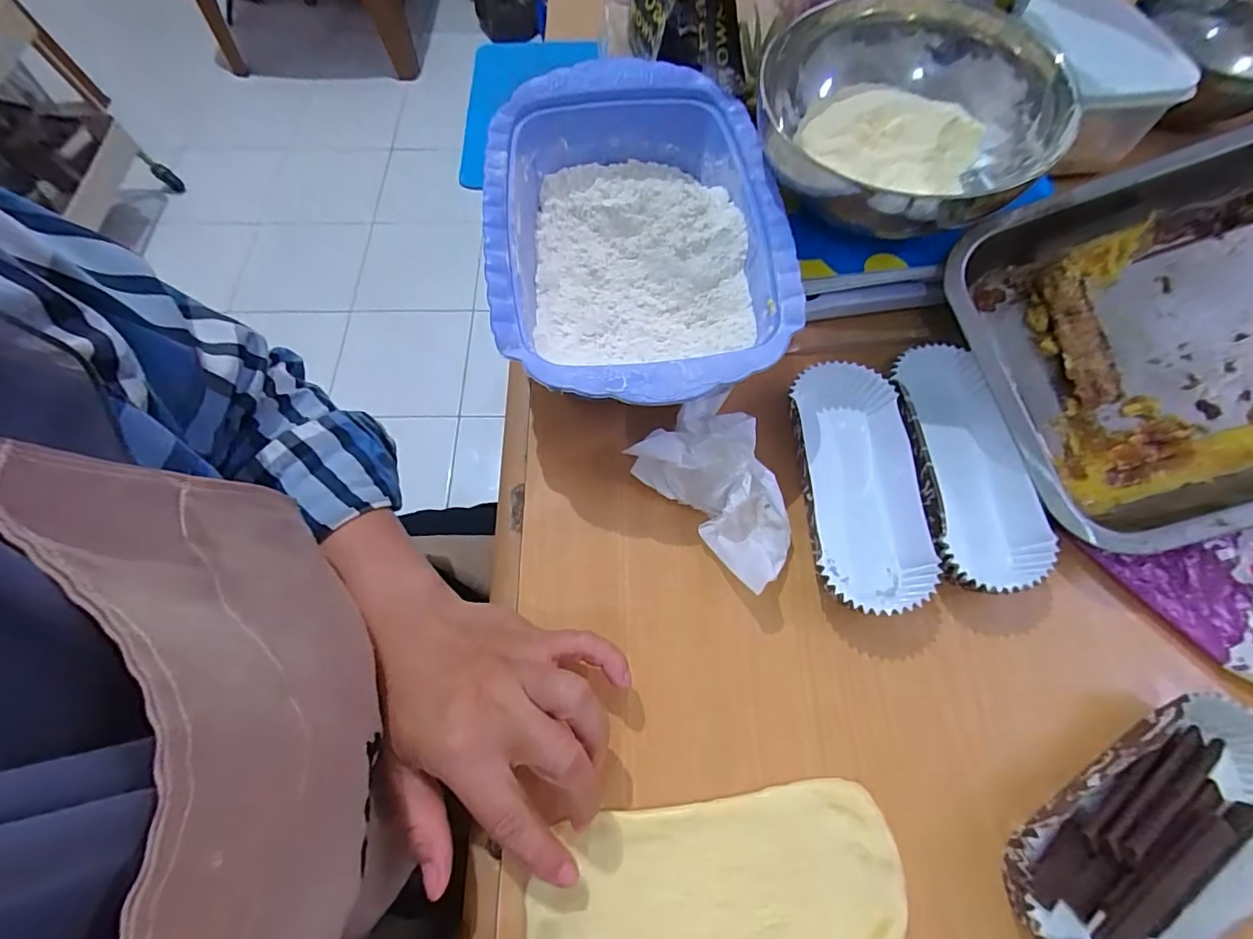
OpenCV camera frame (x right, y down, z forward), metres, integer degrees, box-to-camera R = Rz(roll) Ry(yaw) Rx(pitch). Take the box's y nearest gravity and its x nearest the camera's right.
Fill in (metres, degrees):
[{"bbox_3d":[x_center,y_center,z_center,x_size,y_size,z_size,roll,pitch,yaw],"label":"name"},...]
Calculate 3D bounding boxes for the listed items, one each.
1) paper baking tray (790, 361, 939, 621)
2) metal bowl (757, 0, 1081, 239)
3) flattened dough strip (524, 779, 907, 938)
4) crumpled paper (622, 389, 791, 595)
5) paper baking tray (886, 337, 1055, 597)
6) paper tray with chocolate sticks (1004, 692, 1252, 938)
[{"bbox_3d":[0.136,0.008,0.309,0.066,0.029,0.147,-3,66,-1],"label":"paper baking tray"},{"bbox_3d":[0.164,-0.216,0.322,0.160,0.053,0.166,0,66,0],"label":"metal bowl"},{"bbox_3d":[0.039,0.191,0.239,0.165,0.004,0.068,-9,67,-3],"label":"flattened dough strip"},{"bbox_3d":[0.058,0.010,0.300,0.063,0.043,0.100,-37,71,-15],"label":"crumpled paper"},{"bbox_3d":[0.198,-0.003,0.312,0.068,0.030,0.147,-2,66,-1],"label":"paper baking tray"},{"bbox_3d":[0.241,0.163,0.241,0.146,0.026,0.065,-28,69,-12],"label":"paper tray with chocolate sticks"}]

